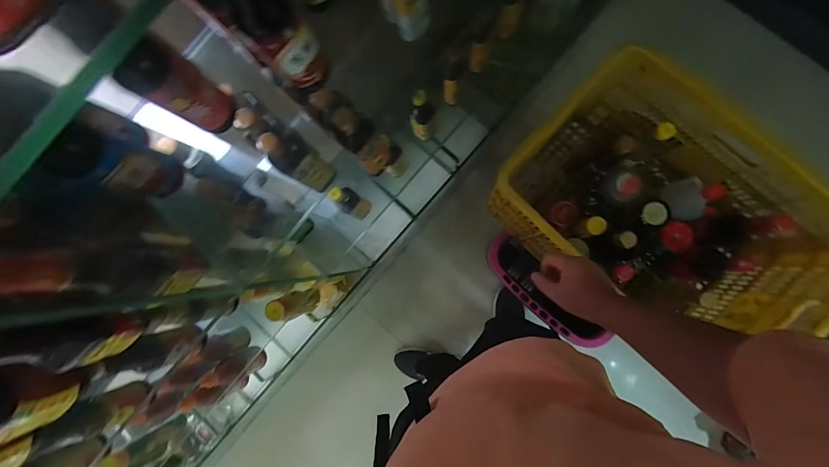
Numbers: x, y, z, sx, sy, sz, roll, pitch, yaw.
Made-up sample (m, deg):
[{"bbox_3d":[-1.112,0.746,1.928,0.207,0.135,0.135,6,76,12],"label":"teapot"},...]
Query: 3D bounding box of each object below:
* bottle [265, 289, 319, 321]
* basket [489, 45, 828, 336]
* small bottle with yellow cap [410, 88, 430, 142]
[{"bbox_3d":[-0.307,0.186,0.970,0.066,0.216,0.060,0,86,6],"label":"bottle"},{"bbox_3d":[0.478,-0.025,0.760,0.361,0.314,0.521,-45,82,1],"label":"basket"},{"bbox_3d":[0.015,-0.301,0.952,0.056,0.179,0.052,0,86,6],"label":"small bottle with yellow cap"}]

